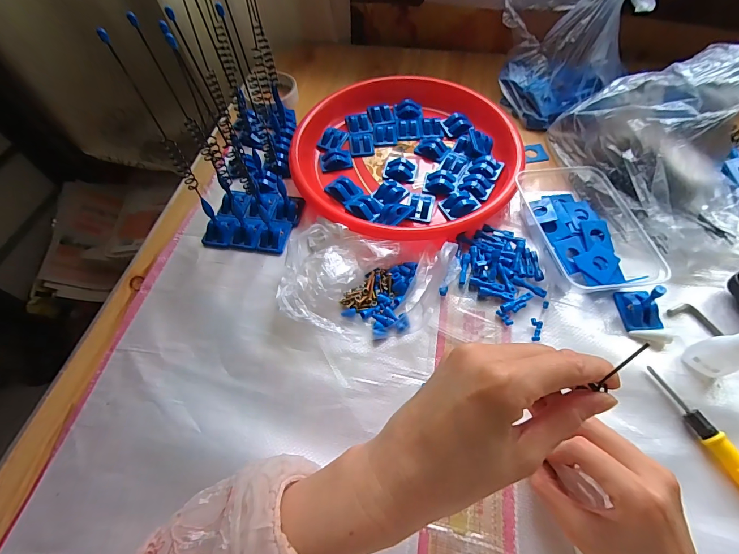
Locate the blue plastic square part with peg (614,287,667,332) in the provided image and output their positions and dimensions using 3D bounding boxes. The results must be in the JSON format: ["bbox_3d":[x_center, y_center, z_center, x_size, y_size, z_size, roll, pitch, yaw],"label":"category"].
[{"bbox_3d":[0.274,0.025,0.346,0.029,0.042,0.043,-1,59,2],"label":"blue plastic square part with peg"}]

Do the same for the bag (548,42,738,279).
[{"bbox_3d":[0.345,-0.148,0.392,0.132,0.130,0.241,-20,60,-9],"label":"bag"}]

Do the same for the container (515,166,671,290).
[{"bbox_3d":[0.245,-0.075,0.412,0.103,0.034,0.203,-12,59,-5],"label":"container"}]

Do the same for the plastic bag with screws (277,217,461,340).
[{"bbox_3d":[-0.002,0.002,0.380,0.179,0.041,0.126,11,60,9],"label":"plastic bag with screws"}]

